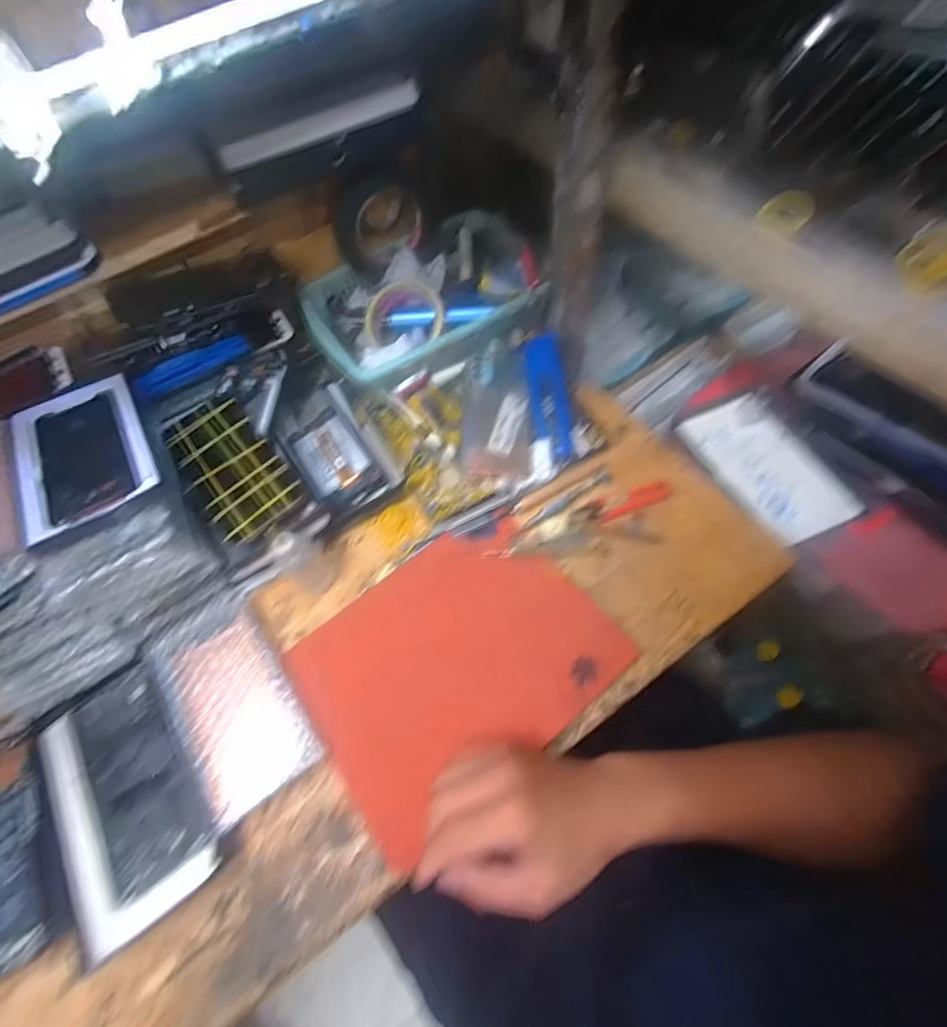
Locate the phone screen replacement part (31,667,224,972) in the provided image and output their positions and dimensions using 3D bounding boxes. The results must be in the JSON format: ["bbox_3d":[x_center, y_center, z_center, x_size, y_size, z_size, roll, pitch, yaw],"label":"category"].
[{"bbox_3d":[-0.282,0.221,0.381,0.107,0.019,0.194,-34,68,-13],"label":"phone screen replacement part"}]

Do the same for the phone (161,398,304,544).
[{"bbox_3d":[-0.227,-0.047,0.446,0.077,0.017,0.162,-38,65,-14],"label":"phone"}]

